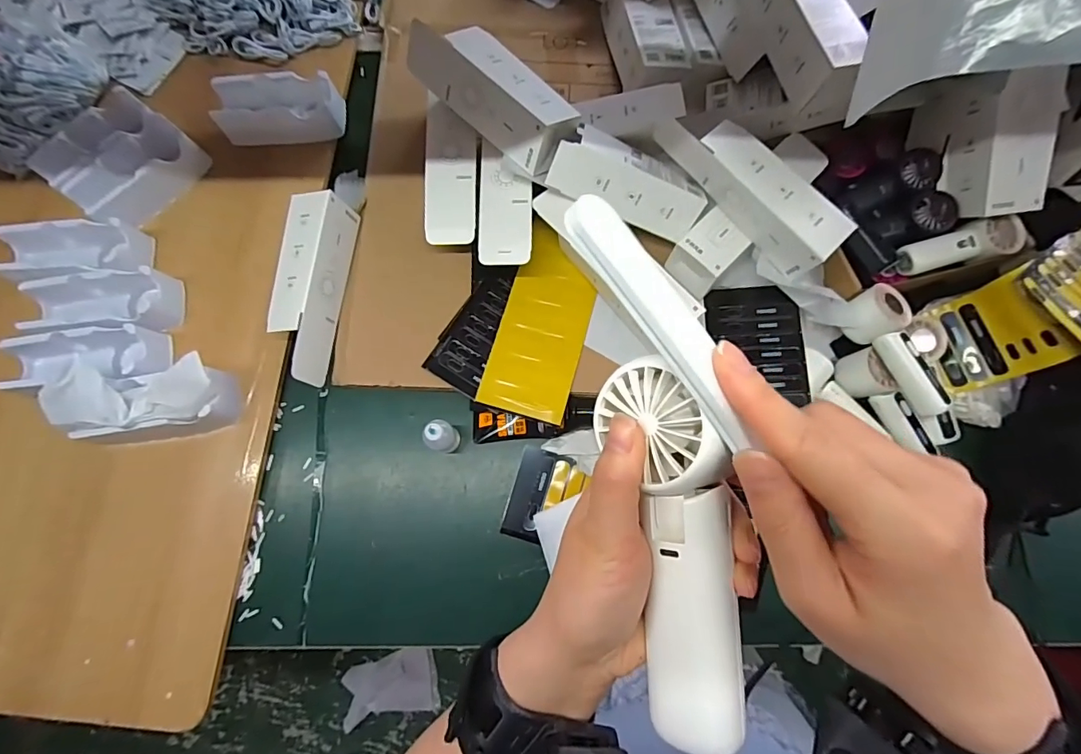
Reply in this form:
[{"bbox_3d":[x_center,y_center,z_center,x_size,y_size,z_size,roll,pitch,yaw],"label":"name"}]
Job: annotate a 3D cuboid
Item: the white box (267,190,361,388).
[{"bbox_3d":[-0.293,-0.114,0.611,0.069,0.065,0.239,6,76,2],"label":"white box"}]

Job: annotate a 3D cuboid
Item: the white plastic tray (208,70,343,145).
[{"bbox_3d":[-0.374,-0.380,0.691,0.169,0.047,0.082,-4,76,-1],"label":"white plastic tray"}]

